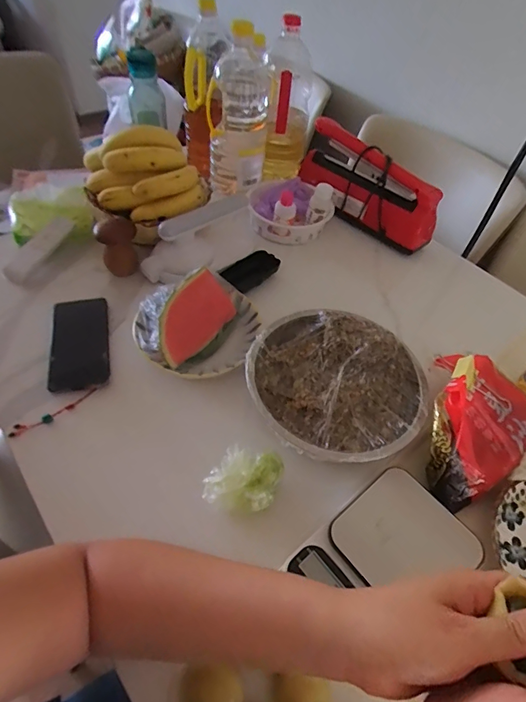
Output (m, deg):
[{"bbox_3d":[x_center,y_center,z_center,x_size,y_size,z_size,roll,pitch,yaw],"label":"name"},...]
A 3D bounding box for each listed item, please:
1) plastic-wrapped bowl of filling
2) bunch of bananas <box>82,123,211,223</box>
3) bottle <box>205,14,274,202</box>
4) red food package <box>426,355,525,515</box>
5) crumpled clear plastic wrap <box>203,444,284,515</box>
[{"bbox_3d":[0.087,0.038,0.493,0.208,0.056,0.191,3,49,-3],"label":"plastic-wrapped bowl of filling"},{"bbox_3d":[-0.190,-0.295,0.672,0.189,0.099,0.153,-19,54,-21],"label":"bunch of bananas"},{"bbox_3d":[-0.044,-0.415,0.737,0.108,0.264,0.125,2,49,-4],"label":"bottle"},{"bbox_3d":[0.249,0.075,0.485,0.172,0.076,0.147,-20,54,-21],"label":"red food package"},{"bbox_3d":[-0.021,0.137,0.432,0.075,0.041,0.058,16,50,8],"label":"crumpled clear plastic wrap"}]

